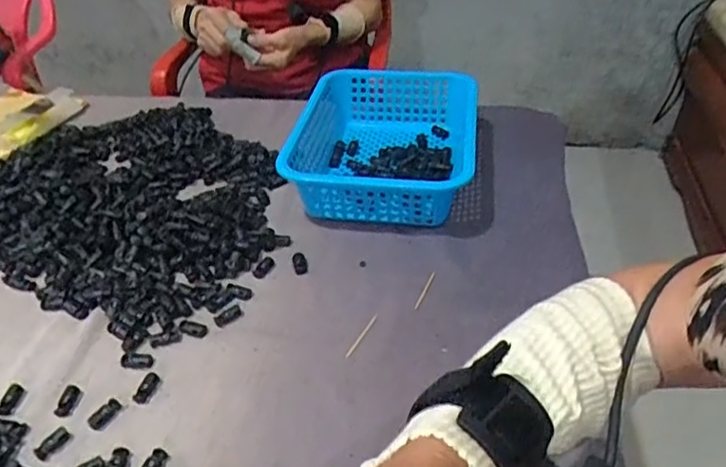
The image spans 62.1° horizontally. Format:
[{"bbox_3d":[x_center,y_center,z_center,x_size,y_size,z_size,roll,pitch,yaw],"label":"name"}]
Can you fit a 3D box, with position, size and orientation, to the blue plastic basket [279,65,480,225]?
[{"bbox_3d":[0.029,-0.117,0.768,0.205,0.089,0.279,6,38,9],"label":"blue plastic basket"}]

